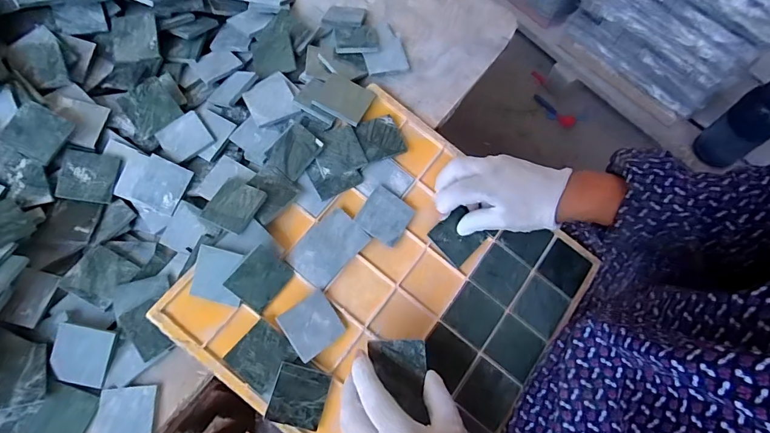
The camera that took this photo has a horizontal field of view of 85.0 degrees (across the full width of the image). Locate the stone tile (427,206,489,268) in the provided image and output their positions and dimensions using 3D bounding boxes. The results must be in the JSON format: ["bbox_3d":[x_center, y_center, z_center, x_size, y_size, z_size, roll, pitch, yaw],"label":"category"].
[{"bbox_3d":[0.076,0.020,0.434,0.046,0.004,0.047,-44,94,-4],"label":"stone tile"}]

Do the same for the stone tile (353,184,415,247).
[{"bbox_3d":[0.001,-0.001,0.430,0.048,0.004,0.049,33,73,-1],"label":"stone tile"}]

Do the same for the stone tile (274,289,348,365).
[{"bbox_3d":[-0.067,0.101,0.394,0.052,0.005,0.048,-32,94,-32],"label":"stone tile"}]

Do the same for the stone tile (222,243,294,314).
[{"bbox_3d":[-0.113,0.056,0.384,0.049,0.048,0.005,-49,38,-15],"label":"stone tile"}]

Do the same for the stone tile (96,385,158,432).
[{"bbox_3d":[-0.230,0.178,0.373,0.047,0.010,0.049,-5,69,-2],"label":"stone tile"}]

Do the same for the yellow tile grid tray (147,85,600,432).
[{"bbox_3d":[0.009,0.070,0.413,0.309,0.023,0.316,39,74,1],"label":"yellow tile grid tray"}]

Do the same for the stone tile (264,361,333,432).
[{"bbox_3d":[-0.077,0.161,0.377,0.049,0.005,0.049,21,75,-12],"label":"stone tile"}]

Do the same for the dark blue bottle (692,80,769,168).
[{"bbox_3d":[0.681,-0.170,0.784,0.076,0.241,0.092,-39,73,-14],"label":"dark blue bottle"}]

